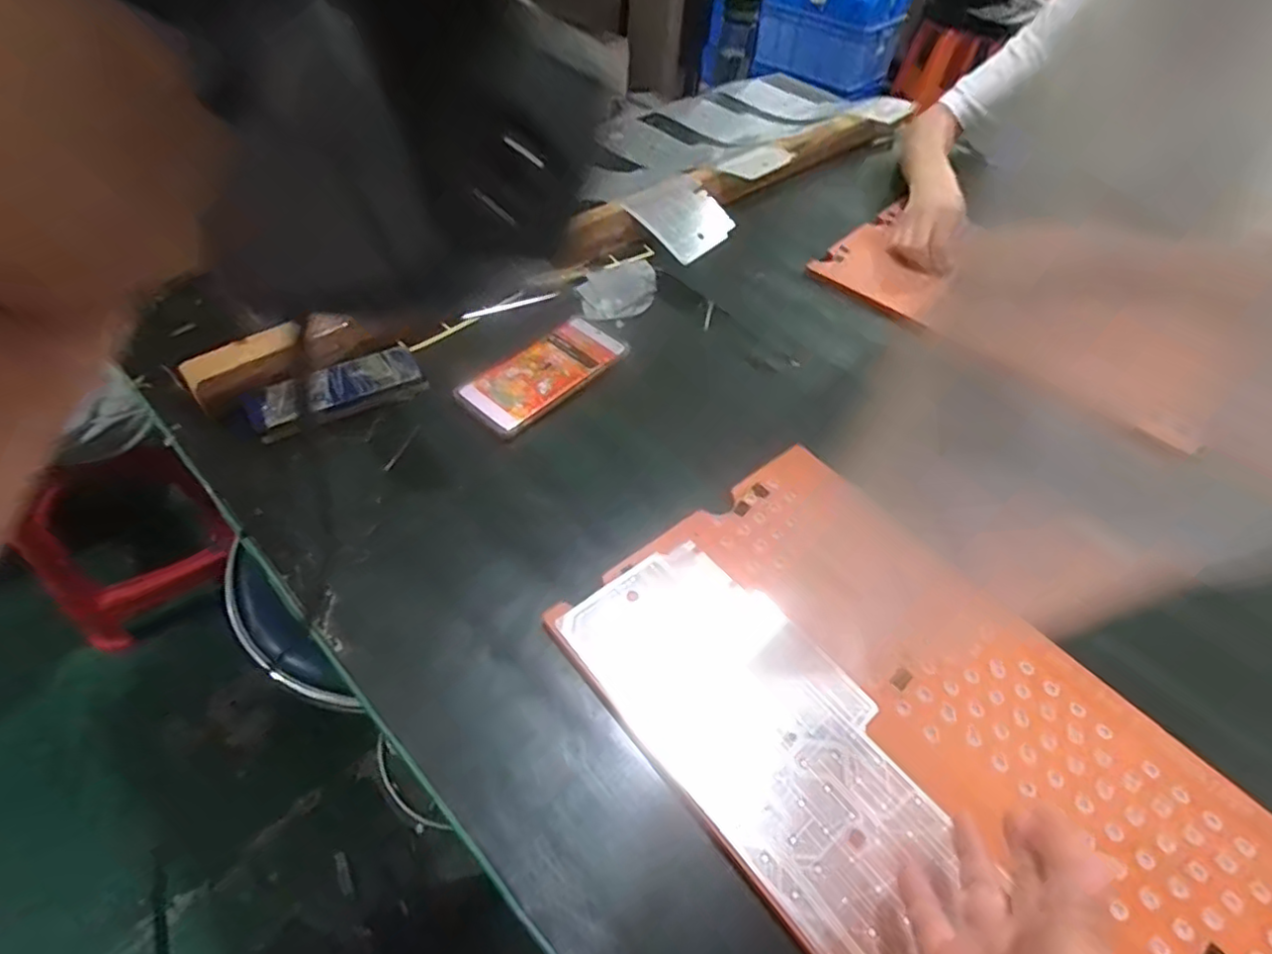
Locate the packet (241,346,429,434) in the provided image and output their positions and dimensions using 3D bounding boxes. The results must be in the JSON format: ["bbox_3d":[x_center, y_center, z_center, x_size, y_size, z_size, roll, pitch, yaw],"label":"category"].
[{"bbox_3d":[-0.273,-0.080,0.585,0.147,0.028,0.058,-24,56,-22],"label":"packet"}]

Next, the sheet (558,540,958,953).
[{"bbox_3d":[0.123,0.201,0.378,0.132,0.008,0.406,-31,58,-24],"label":"sheet"}]

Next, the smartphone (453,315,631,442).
[{"bbox_3d":[-0.085,-0.103,0.619,0.080,0.012,0.180,35,56,23],"label":"smartphone"}]

